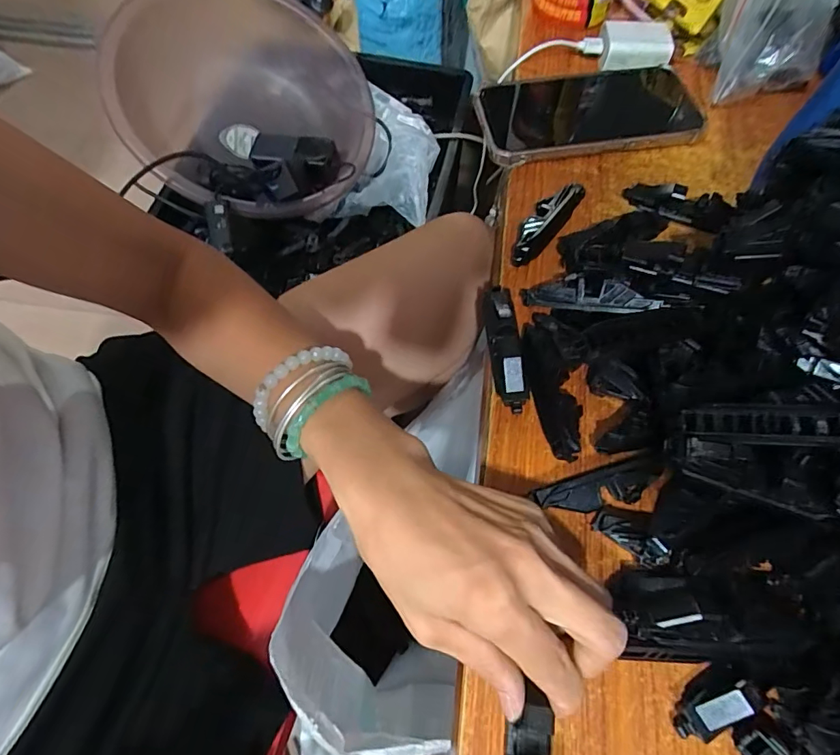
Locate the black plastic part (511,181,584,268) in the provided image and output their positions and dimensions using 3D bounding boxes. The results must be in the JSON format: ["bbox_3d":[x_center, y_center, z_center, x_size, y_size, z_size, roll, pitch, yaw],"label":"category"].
[{"bbox_3d":[0.084,-0.106,0.327,0.023,0.022,0.077,32,68,13],"label":"black plastic part"}]

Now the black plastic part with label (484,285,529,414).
[{"bbox_3d":[0.050,-0.020,0.286,0.018,0.020,0.081,-2,65,-2],"label":"black plastic part with label"}]

